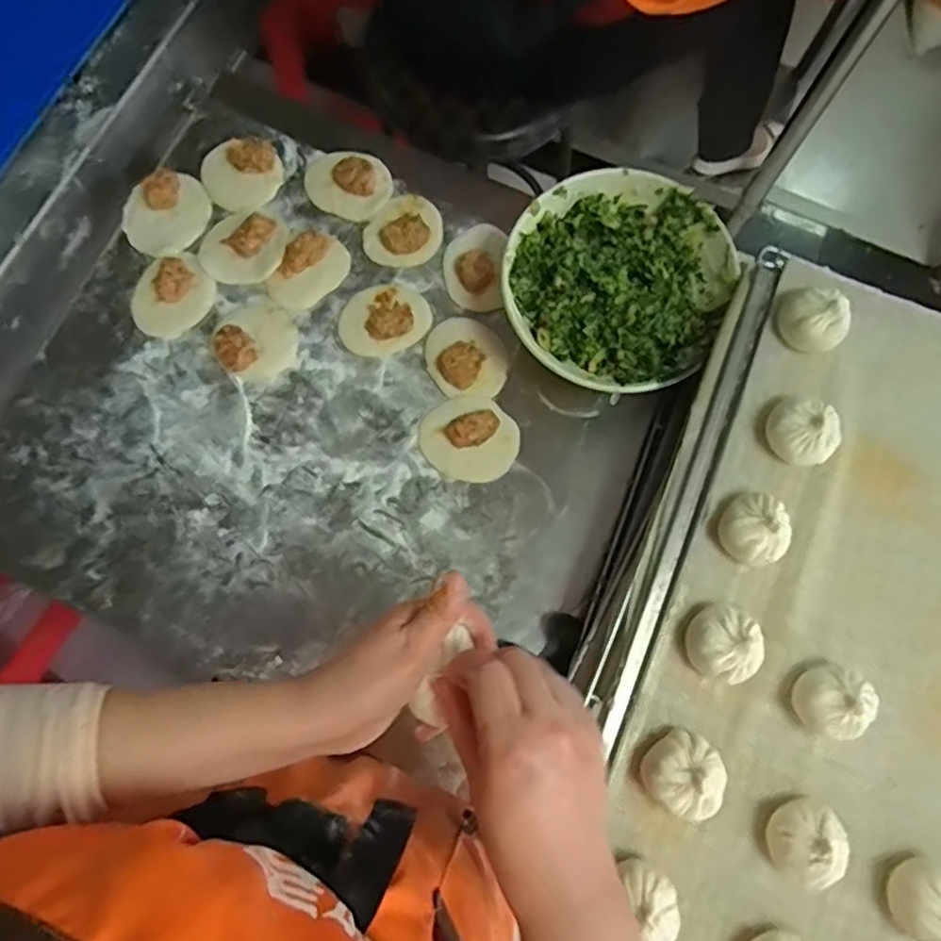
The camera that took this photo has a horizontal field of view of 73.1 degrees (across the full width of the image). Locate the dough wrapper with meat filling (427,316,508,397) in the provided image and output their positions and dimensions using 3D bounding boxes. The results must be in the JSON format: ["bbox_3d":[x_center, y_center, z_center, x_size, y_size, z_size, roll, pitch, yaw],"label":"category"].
[{"bbox_3d":[-0.004,-0.122,0.662,0.082,0.028,0.090,0,78,-1],"label":"dough wrapper with meat filling"}]

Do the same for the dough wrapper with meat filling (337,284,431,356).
[{"bbox_3d":[-0.093,-0.163,0.673,0.095,0.019,0.077,-26,80,-6],"label":"dough wrapper with meat filling"}]

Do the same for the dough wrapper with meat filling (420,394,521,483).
[{"bbox_3d":[0.001,-0.035,0.648,0.098,0.030,0.084,6,78,0],"label":"dough wrapper with meat filling"}]

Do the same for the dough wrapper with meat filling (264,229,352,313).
[{"bbox_3d":[-0.174,-0.216,0.679,0.058,0.029,0.090,37,80,7],"label":"dough wrapper with meat filling"}]

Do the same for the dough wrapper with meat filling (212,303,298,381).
[{"bbox_3d":[-0.226,-0.138,0.663,0.083,0.028,0.082,-34,81,-7],"label":"dough wrapper with meat filling"}]

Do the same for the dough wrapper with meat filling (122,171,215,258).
[{"bbox_3d":[-0.334,-0.282,0.692,0.096,0.028,0.079,-39,81,-8],"label":"dough wrapper with meat filling"}]

